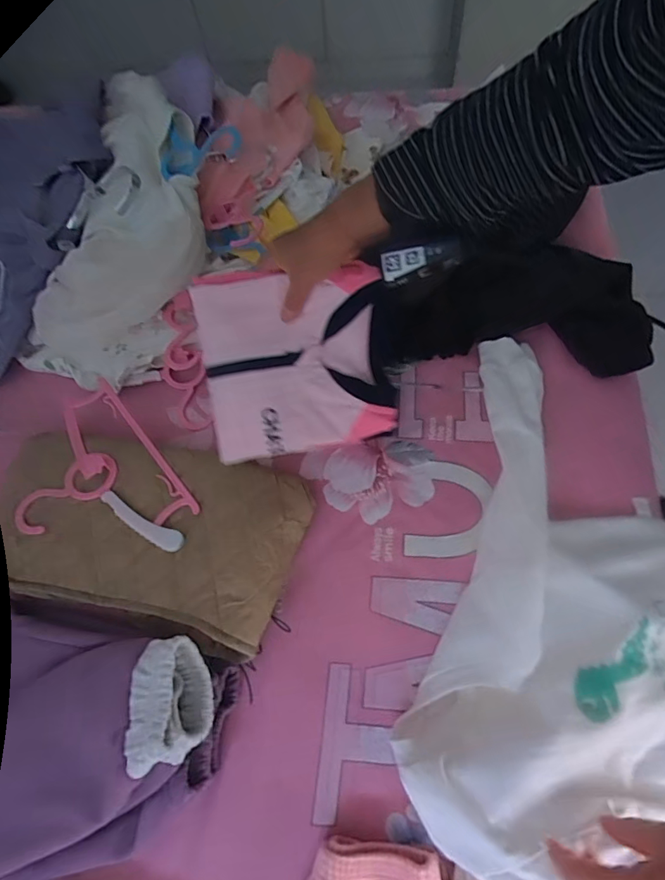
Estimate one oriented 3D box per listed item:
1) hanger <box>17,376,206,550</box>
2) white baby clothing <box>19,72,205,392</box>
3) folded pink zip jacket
[{"bbox_3d":[-0.258,0.050,0.513,0.153,0.027,0.239,-37,63,-16],"label":"hanger"},{"bbox_3d":[-0.273,-0.291,0.632,0.250,0.118,0.433,14,68,10],"label":"white baby clothing"},{"bbox_3d":[-0.033,-0.078,0.469,0.179,0.022,0.171,-10,98,-10],"label":"folded pink zip jacket"}]

